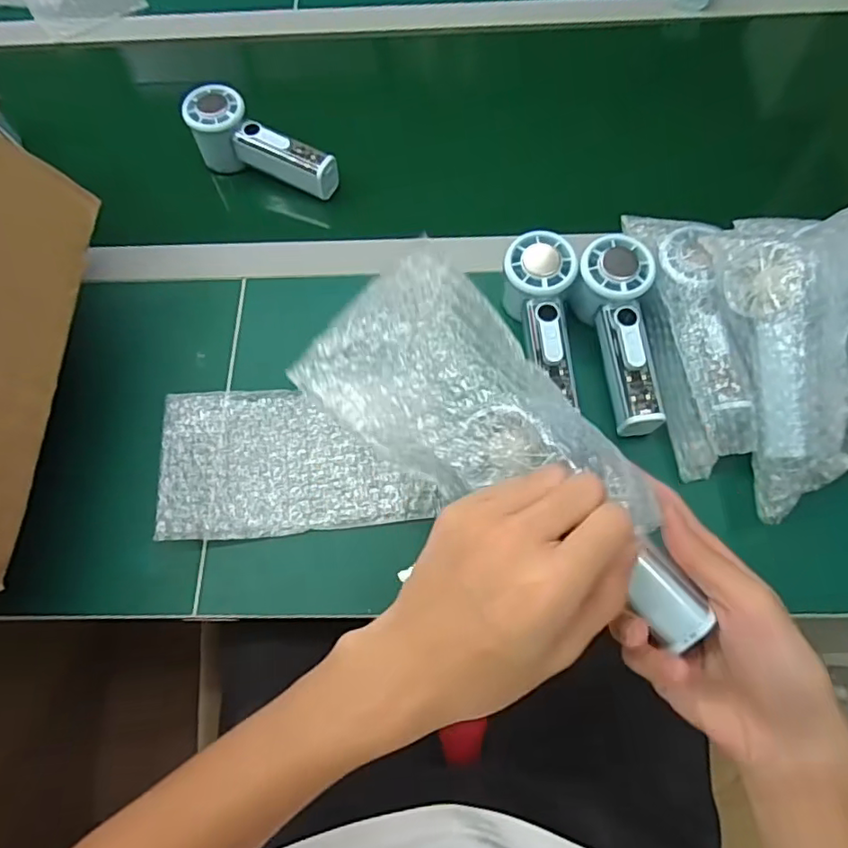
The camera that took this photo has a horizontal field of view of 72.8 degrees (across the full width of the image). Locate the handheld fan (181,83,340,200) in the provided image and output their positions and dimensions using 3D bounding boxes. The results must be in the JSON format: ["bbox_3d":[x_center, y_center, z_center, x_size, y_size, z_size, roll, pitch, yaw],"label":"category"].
[{"bbox_3d":[-0.160,-0.272,0.564,0.161,0.053,0.055,29,70,12],"label":"handheld fan"}]

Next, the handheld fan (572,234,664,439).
[{"bbox_3d":[0.156,-0.069,0.463,0.056,0.046,0.157,-5,80,-2],"label":"handheld fan"}]

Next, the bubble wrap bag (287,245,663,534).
[{"bbox_3d":[0.027,-0.009,0.313,0.193,0.042,0.101,42,73,17],"label":"bubble wrap bag"}]

